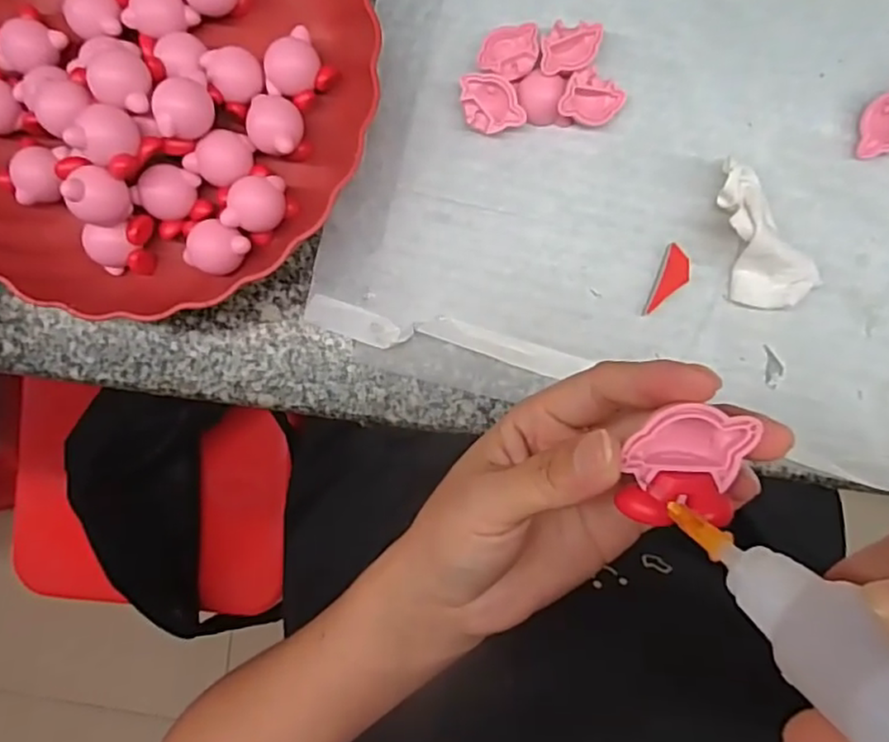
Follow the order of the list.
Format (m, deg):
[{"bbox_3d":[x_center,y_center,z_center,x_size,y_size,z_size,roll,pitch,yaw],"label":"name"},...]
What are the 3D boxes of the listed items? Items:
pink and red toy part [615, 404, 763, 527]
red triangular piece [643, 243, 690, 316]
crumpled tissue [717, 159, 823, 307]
[{"bbox_3d":[0.066,0.026,0.178,0.032,0.012,0.032,8,90,4],"label":"pink and red toy part"},{"bbox_3d":[0.119,-0.046,0.342,0.015,0.006,0.038,20,91,4],"label":"red triangular piece"},{"bbox_3d":[0.165,-0.070,0.329,0.040,0.026,0.075,-13,89,4],"label":"crumpled tissue"}]

